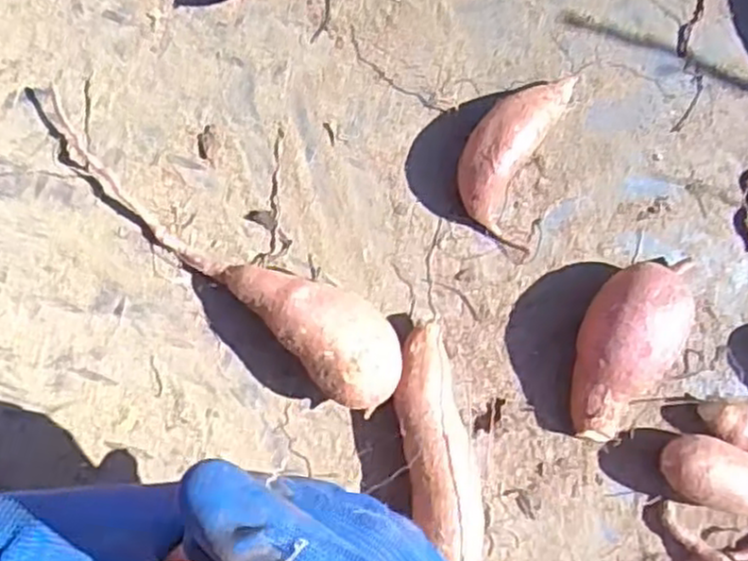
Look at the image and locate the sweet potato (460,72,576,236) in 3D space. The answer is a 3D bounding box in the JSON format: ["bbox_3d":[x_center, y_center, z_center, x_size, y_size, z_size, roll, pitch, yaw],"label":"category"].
[{"bbox_3d":[0.070,-0.073,0.389,0.038,0.034,0.086,25,89,-4],"label":"sweet potato"}]

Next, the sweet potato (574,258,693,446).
[{"bbox_3d":[0.128,0.035,0.388,0.045,0.043,0.091,32,88,-3],"label":"sweet potato"}]

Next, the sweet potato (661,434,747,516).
[{"bbox_3d":[0.191,0.107,0.395,0.082,0.035,0.034,25,89,-4],"label":"sweet potato"}]

